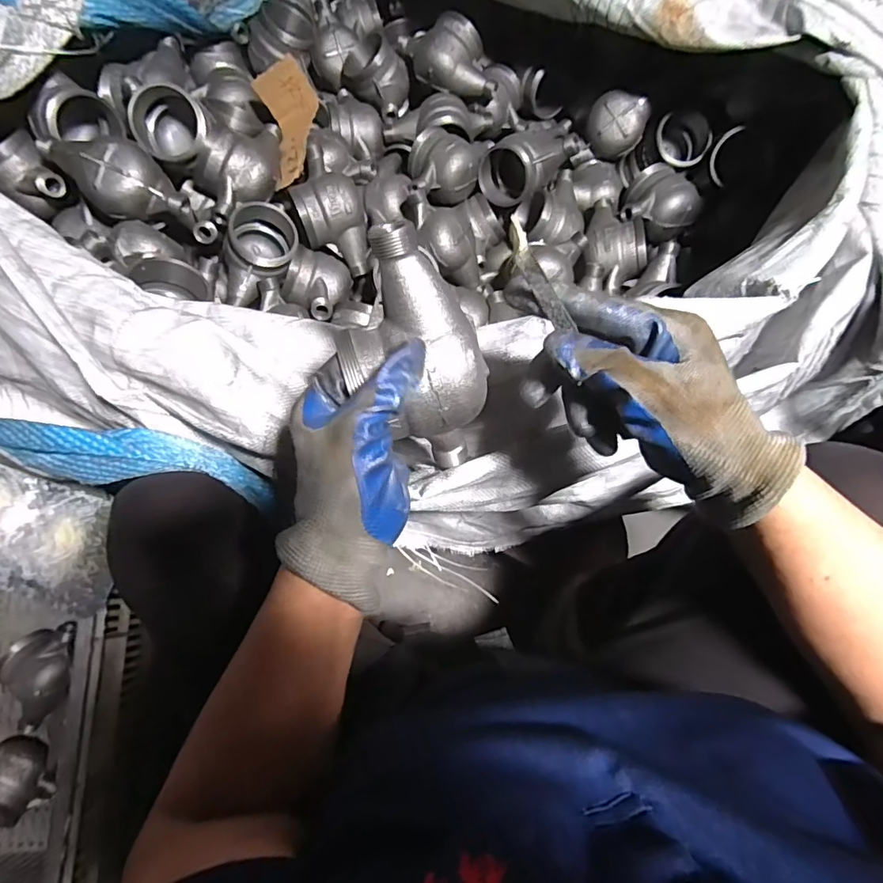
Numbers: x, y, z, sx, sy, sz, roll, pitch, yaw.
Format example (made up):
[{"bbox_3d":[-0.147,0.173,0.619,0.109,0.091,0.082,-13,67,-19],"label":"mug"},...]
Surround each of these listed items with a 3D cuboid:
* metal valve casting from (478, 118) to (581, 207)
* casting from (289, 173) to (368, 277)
[{"bbox_3d":[0.112,-0.377,0.673,0.123,0.083,0.082,-15,76,-5],"label":"metal valve casting"},{"bbox_3d":[-0.138,-0.273,0.641,0.082,0.116,0.070,-22,42,-13],"label":"casting"}]

